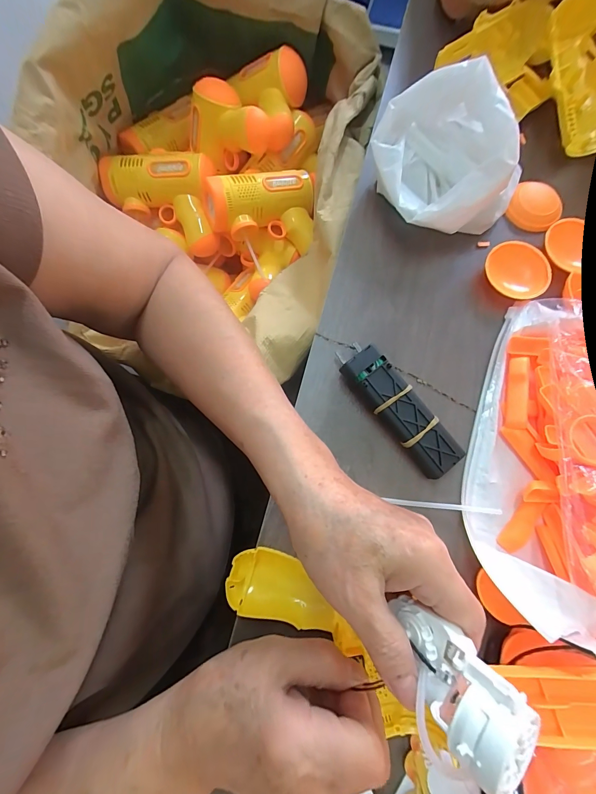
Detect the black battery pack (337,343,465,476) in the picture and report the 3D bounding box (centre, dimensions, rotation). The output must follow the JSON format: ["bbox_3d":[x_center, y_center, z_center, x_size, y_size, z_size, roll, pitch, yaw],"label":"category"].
[{"bbox_3d":[0.077,0.009,0.261,0.032,0.023,0.113,-38,79,-10],"label":"black battery pack"}]

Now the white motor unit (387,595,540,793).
[{"bbox_3d":[0.071,0.135,0.157,0.042,0.033,0.063,-49,40,-9],"label":"white motor unit"}]

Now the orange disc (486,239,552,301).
[{"bbox_3d":[0.192,-0.110,0.296,0.055,0.012,0.052,0,76,-1],"label":"orange disc"}]

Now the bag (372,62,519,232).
[{"bbox_3d":[0.127,-0.204,0.292,0.117,0.072,0.120,-30,78,-8],"label":"bag"}]

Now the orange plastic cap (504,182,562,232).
[{"bbox_3d":[0.226,-0.182,0.322,0.046,0.012,0.046,0,76,-1],"label":"orange plastic cap"}]

